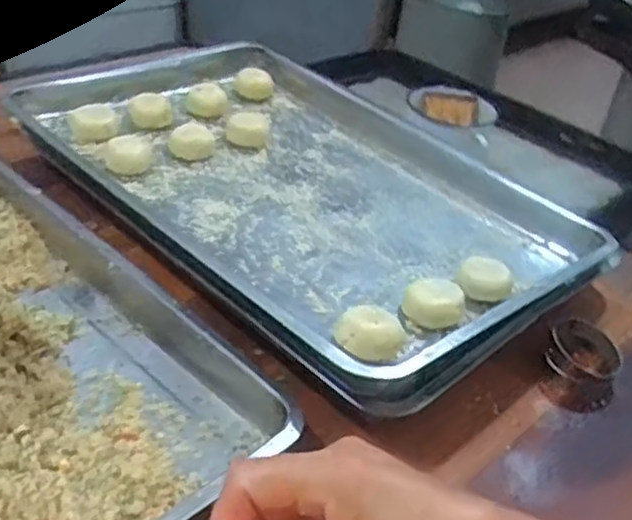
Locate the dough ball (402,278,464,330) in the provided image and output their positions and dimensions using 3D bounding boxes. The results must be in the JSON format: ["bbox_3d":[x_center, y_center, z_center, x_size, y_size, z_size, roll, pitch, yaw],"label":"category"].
[{"bbox_3d":[0.106,0.037,0.642,0.049,0.025,0.043,-8,38,-21],"label":"dough ball"}]

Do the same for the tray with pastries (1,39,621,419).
[{"bbox_3d":[-0.033,-0.100,0.803,0.402,0.057,0.613,-23,47,-38],"label":"tray with pastries"}]

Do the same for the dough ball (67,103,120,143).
[{"bbox_3d":[-0.252,-0.156,0.837,0.054,0.026,0.049,-3,37,-15],"label":"dough ball"}]

